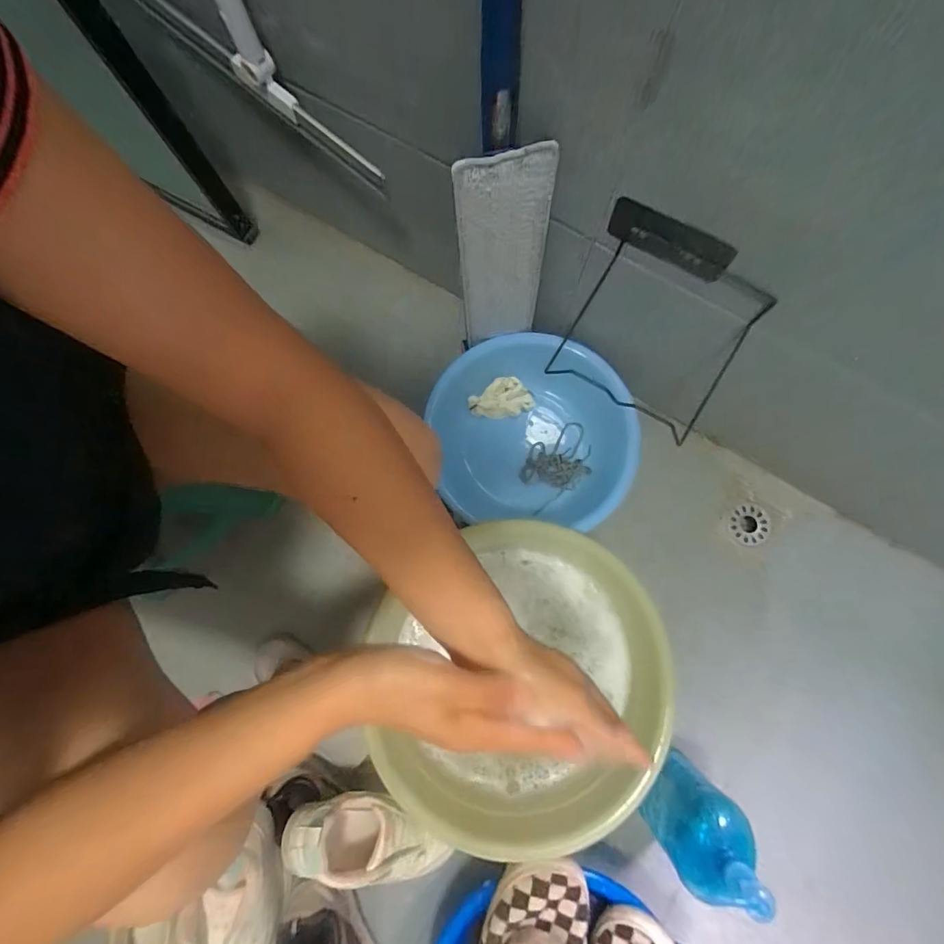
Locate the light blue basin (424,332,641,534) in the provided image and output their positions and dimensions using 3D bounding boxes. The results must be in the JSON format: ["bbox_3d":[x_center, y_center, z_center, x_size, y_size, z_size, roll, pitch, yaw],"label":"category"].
[{"bbox_3d":[0.103,-0.064,0.749,0.357,0.117,0.297,2,79,1],"label":"light blue basin"}]

